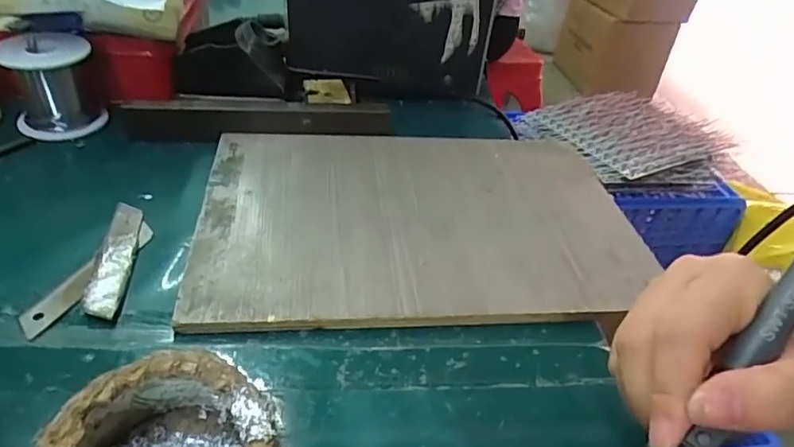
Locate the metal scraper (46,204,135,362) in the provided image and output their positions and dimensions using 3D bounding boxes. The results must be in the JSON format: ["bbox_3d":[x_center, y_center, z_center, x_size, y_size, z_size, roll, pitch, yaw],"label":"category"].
[{"bbox_3d":[-0.168,0.019,0.320,0.020,0.008,0.096,-4,40,-13],"label":"metal scraper"}]

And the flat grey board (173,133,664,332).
[{"bbox_3d":[0.016,-0.008,0.377,0.289,0.012,0.193,0,39,-8],"label":"flat grey board"}]

